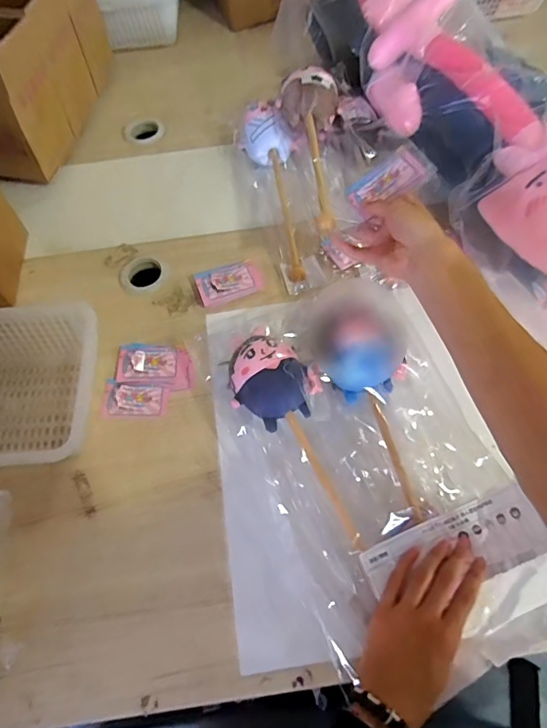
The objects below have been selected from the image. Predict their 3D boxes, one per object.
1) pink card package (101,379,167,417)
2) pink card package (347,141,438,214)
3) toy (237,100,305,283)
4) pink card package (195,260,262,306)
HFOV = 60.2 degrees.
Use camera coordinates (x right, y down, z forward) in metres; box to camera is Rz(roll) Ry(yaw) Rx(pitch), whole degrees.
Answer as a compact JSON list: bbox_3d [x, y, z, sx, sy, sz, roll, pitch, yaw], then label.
[{"bbox_3d":[-0.177,0.045,0.602,0.081,0.004,0.046,2,64,5],"label":"pink card package"},{"bbox_3d":[0.135,-0.215,0.553,0.093,0.004,0.066,-33,53,19],"label":"pink card package"},{"bbox_3d":[0.010,-0.262,0.718,0.074,0.054,0.312,-14,77,-3],"label":"toy"},{"bbox_3d":[-0.062,-0.117,0.672,0.094,0.019,0.056,-22,65,-7],"label":"pink card package"}]

